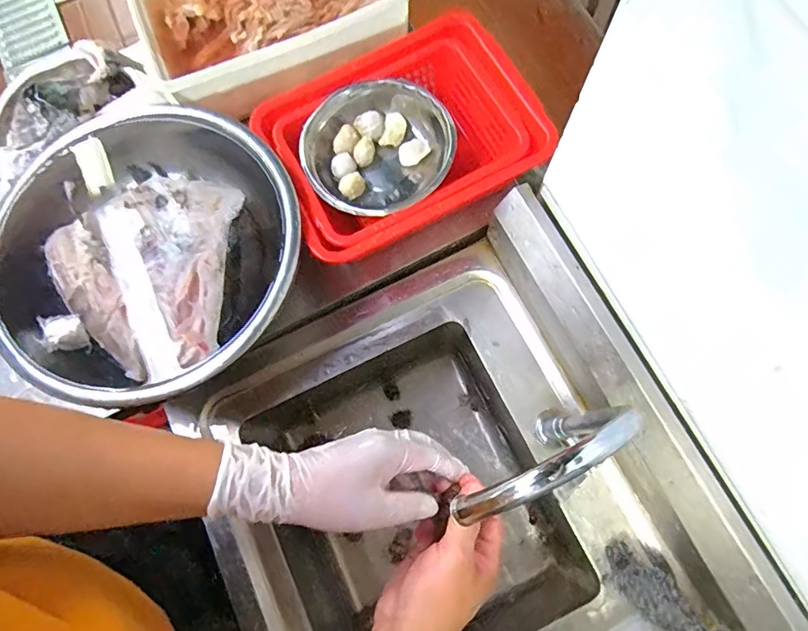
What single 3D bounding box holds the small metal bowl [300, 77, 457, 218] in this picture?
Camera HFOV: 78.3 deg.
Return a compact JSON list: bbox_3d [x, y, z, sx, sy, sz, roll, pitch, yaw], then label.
[{"bbox_3d":[-0.033,-0.199,0.607,0.172,0.056,0.173,-1,74,2],"label":"small metal bowl"}]

